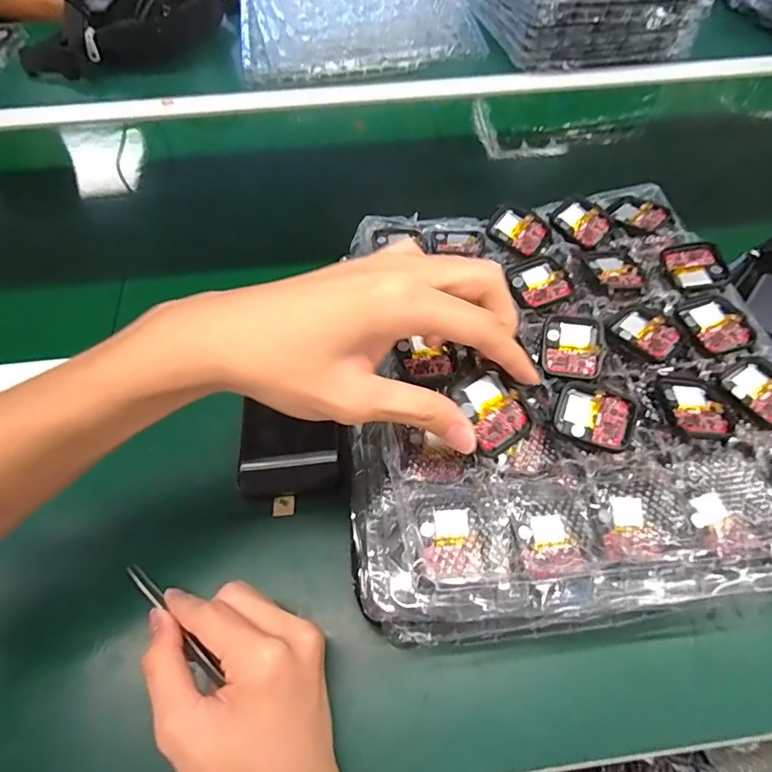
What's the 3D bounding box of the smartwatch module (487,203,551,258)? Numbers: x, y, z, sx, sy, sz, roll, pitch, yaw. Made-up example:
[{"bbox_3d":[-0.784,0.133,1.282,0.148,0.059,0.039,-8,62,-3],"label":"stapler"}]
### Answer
[{"bbox_3d":[0.101,-0.116,0.375,0.047,0.006,0.033,37,73,9],"label":"smartwatch module"}]

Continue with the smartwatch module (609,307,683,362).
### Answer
[{"bbox_3d":[0.168,-0.034,0.319,0.032,0.005,0.041,-37,65,-22],"label":"smartwatch module"}]

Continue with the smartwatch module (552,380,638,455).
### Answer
[{"bbox_3d":[0.123,0.016,0.288,0.044,0.006,0.038,19,59,12],"label":"smartwatch module"}]

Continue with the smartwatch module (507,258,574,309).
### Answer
[{"bbox_3d":[0.108,-0.073,0.347,0.035,0.007,0.041,-13,58,-8],"label":"smartwatch module"}]

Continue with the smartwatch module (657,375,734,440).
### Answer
[{"bbox_3d":[0.181,0.012,0.292,0.036,0.007,0.042,1,57,0],"label":"smartwatch module"}]

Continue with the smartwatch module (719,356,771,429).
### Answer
[{"bbox_3d":[0.227,0.004,0.297,0.038,0.009,0.043,-34,63,-20],"label":"smartwatch module"}]

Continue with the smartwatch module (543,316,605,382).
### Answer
[{"bbox_3d":[0.119,-0.024,0.315,0.035,0.012,0.040,10,58,6],"label":"smartwatch module"}]

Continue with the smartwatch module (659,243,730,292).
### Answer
[{"bbox_3d":[0.218,-0.085,0.351,0.036,0.012,0.043,3,57,2],"label":"smartwatch module"}]

